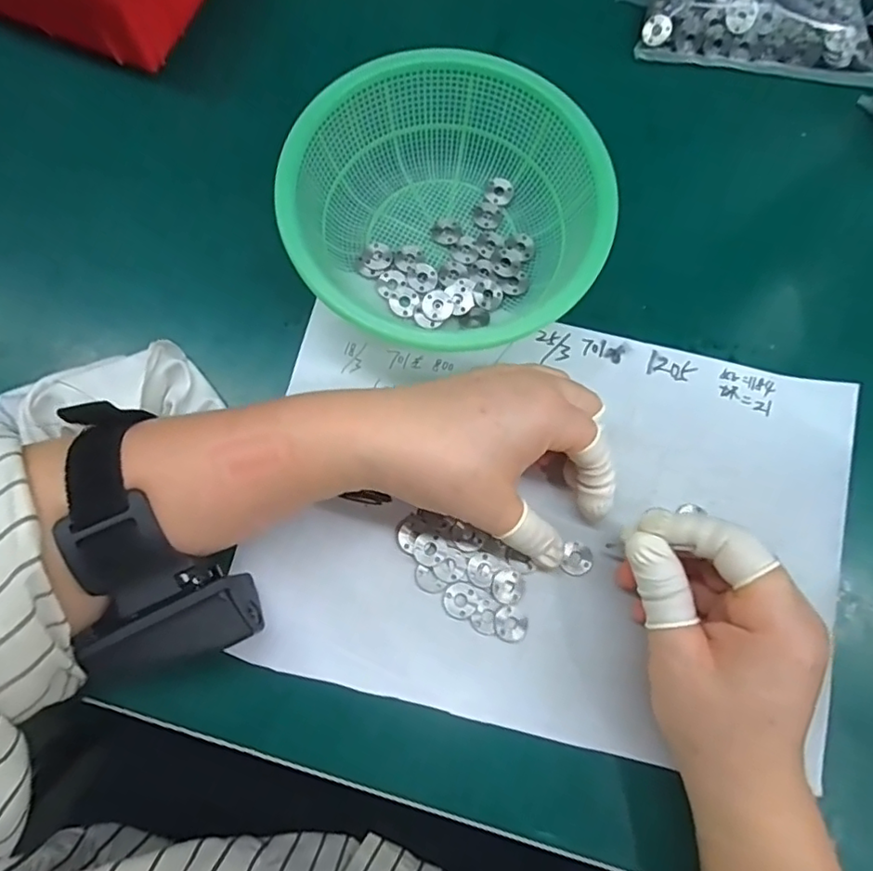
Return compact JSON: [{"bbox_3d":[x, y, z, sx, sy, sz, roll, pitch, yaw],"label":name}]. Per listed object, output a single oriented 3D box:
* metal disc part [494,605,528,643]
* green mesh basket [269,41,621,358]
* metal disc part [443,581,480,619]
[{"bbox_3d":[0.036,0.093,0.283,0.017,0.004,0.015,39,78,7],"label":"metal disc part"},{"bbox_3d":[0.006,-0.111,0.305,0.153,0.055,0.149,0,77,-2],"label":"green mesh basket"},{"bbox_3d":[0.012,0.080,0.284,0.016,0.004,0.017,0,77,-2],"label":"metal disc part"}]

